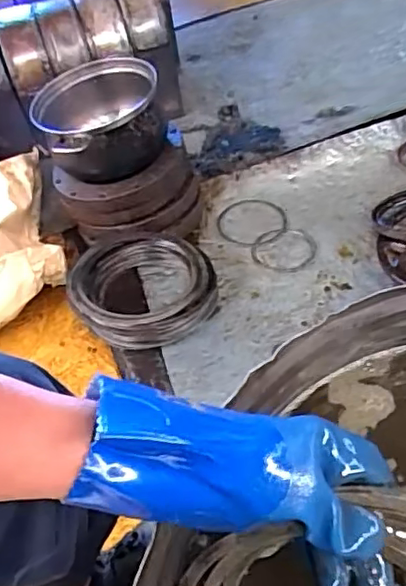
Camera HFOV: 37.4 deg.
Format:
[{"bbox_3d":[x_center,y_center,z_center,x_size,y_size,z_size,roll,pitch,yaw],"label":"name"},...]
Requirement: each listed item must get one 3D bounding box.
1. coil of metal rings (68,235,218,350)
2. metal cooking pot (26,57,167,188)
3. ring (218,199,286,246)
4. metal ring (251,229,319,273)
[{"bbox_3d":[-0.096,-0.015,0.992,0.227,0.079,0.222,-6,46,7],"label":"coil of metal rings"},{"bbox_3d":[-0.185,-0.314,1.080,0.216,0.121,0.250,-23,48,-17],"label":"metal cooking pot"},{"bbox_3d":[0.095,-0.134,1.143,0.133,0.012,0.133,-2,46,3],"label":"ring"},{"bbox_3d":[0.148,-0.077,1.086,0.119,0.012,0.109,-2,46,3],"label":"metal ring"}]

